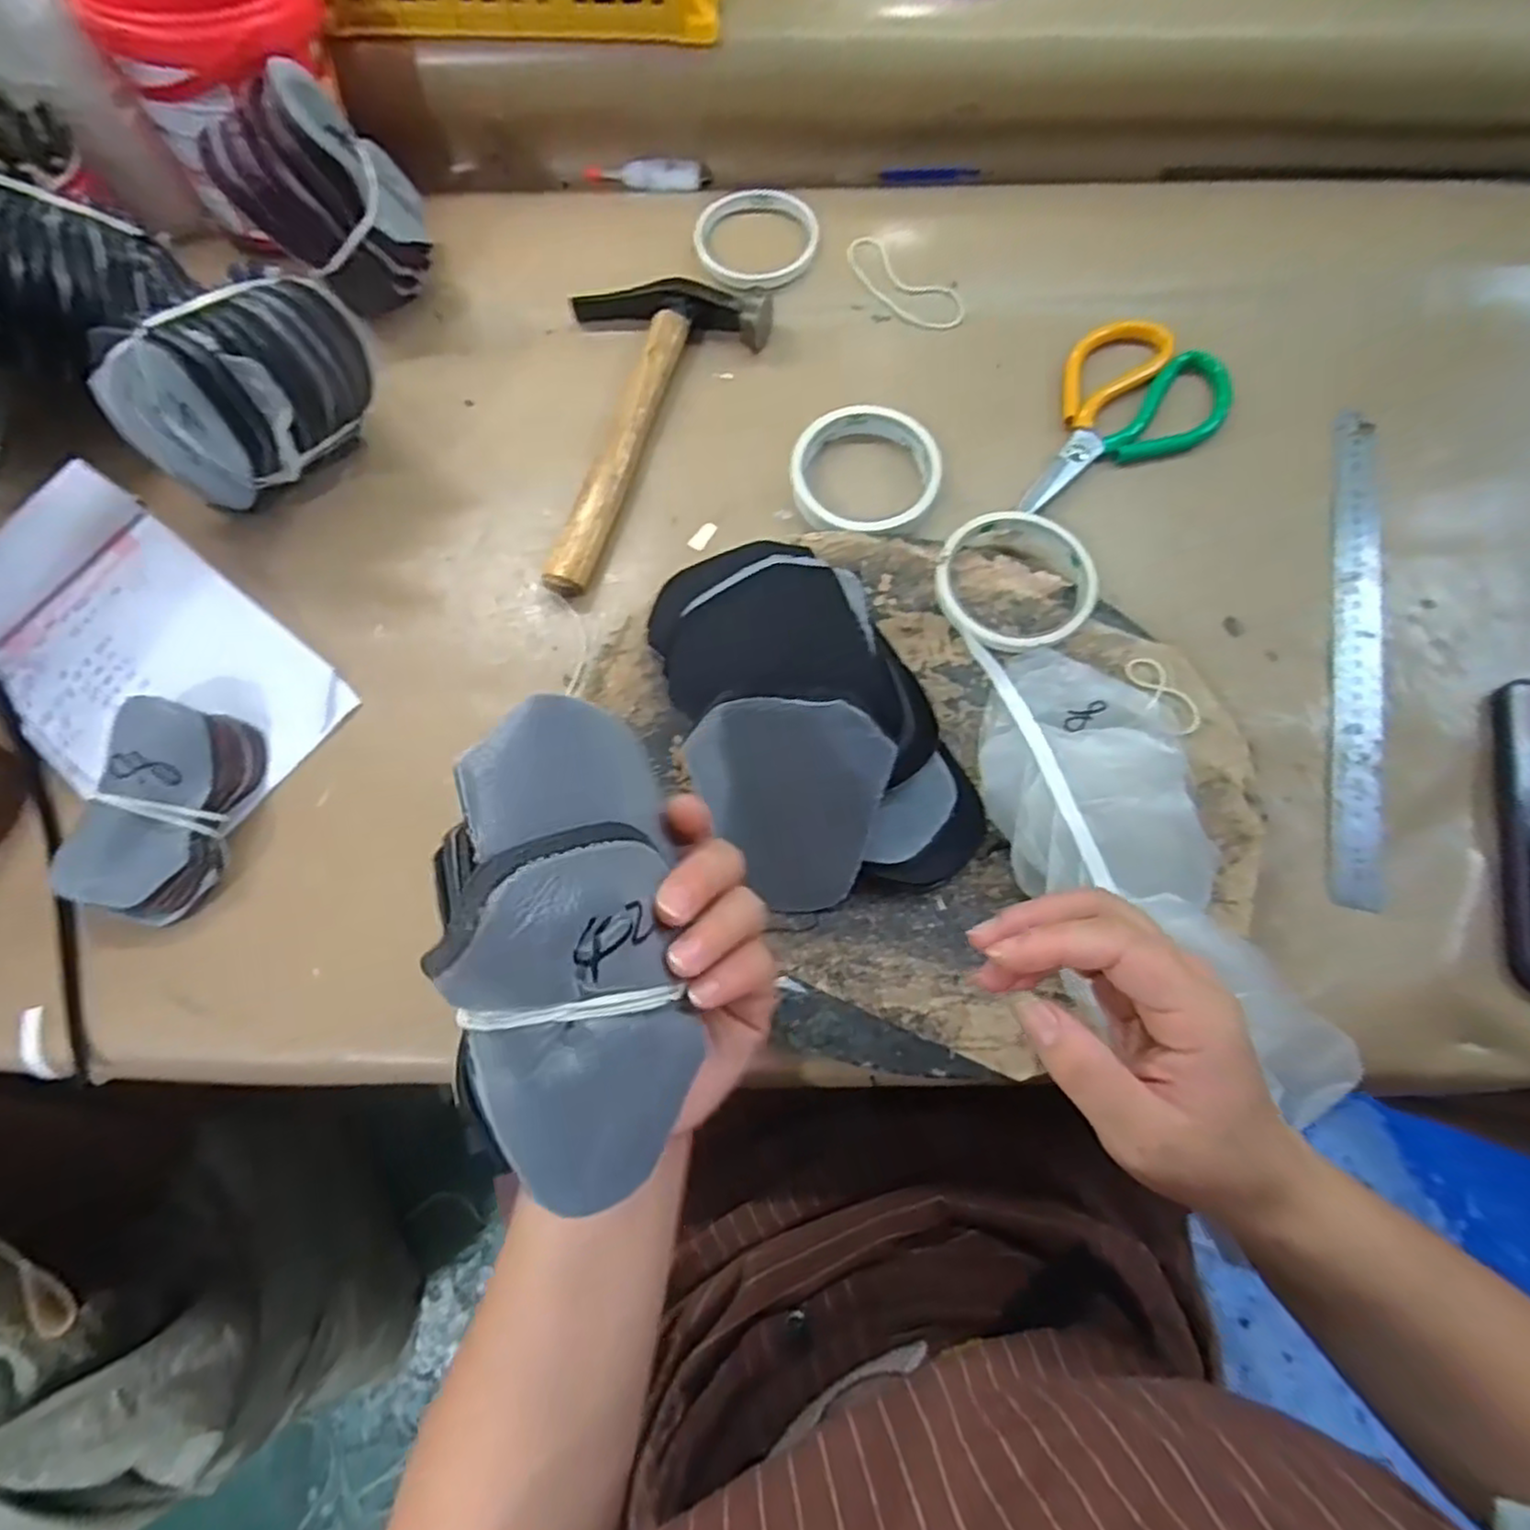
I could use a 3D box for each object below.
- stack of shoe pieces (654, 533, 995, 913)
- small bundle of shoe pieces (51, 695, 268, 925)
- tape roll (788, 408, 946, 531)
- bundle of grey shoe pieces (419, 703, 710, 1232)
[{"bbox_3d":[0.021,-0.034,0.363,0.124,0.069,0.199,-19,73,-3],"label":"stack of shoe pieces"},{"bbox_3d":[-0.322,0.024,0.387,0.074,0.036,0.110,2,73,3],"label":"small bundle of shoe pieces"},{"bbox_3d":[0.063,-0.183,0.450,0.090,0.015,0.082,-1,73,2],"label":"tape roll"},{"bbox_3d":[-0.064,0.052,0.225,0.038,0.082,0.142,-2,84,46],"label":"bundle of grey shoe pieces"}]

